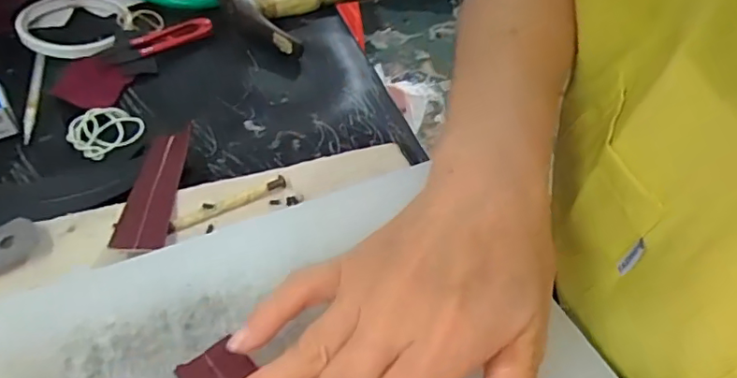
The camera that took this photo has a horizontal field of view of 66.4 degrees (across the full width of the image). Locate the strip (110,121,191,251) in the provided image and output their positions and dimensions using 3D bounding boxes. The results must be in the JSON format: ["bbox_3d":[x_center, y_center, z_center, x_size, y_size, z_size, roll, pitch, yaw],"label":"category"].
[{"bbox_3d":[-0.130,-0.005,0.344,0.028,0.009,0.132,-3,33,-6],"label":"strip"}]

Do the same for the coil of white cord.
[{"bbox_3d":[-0.179,-0.042,0.382,0.042,0.007,0.045,3,45,-3],"label":"coil of white cord"}]

